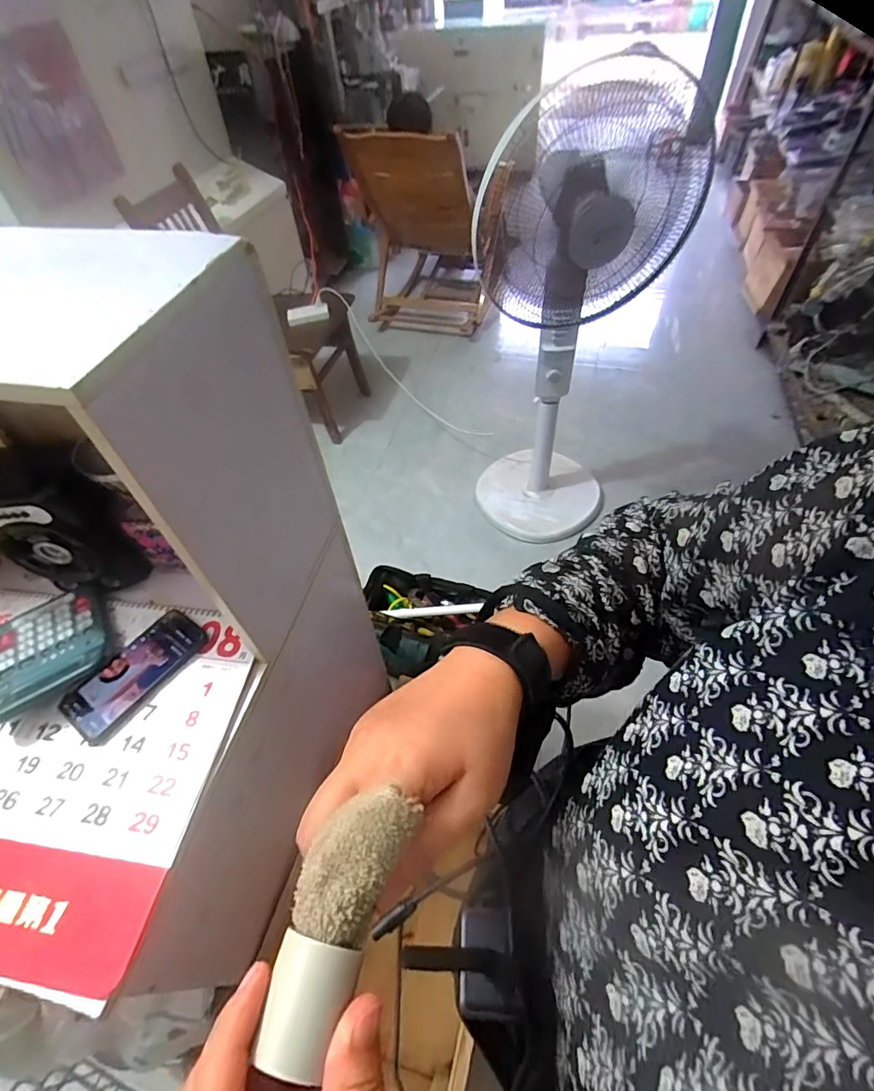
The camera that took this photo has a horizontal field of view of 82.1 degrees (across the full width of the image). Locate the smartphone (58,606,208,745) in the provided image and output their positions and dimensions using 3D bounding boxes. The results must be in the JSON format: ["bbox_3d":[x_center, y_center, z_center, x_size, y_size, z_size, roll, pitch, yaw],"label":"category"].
[{"bbox_3d":[-0.378,0.153,0.626,0.087,0.018,0.169,27,58,23],"label":"smartphone"}]

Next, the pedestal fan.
[{"bbox_3d":[0.358,-0.507,1.459,0.454,1.199,0.483,9,52,11],"label":"pedestal fan"}]

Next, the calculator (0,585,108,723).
[{"bbox_3d":[-0.497,0.130,0.636,0.144,0.045,0.183,-31,55,-19],"label":"calculator"}]

